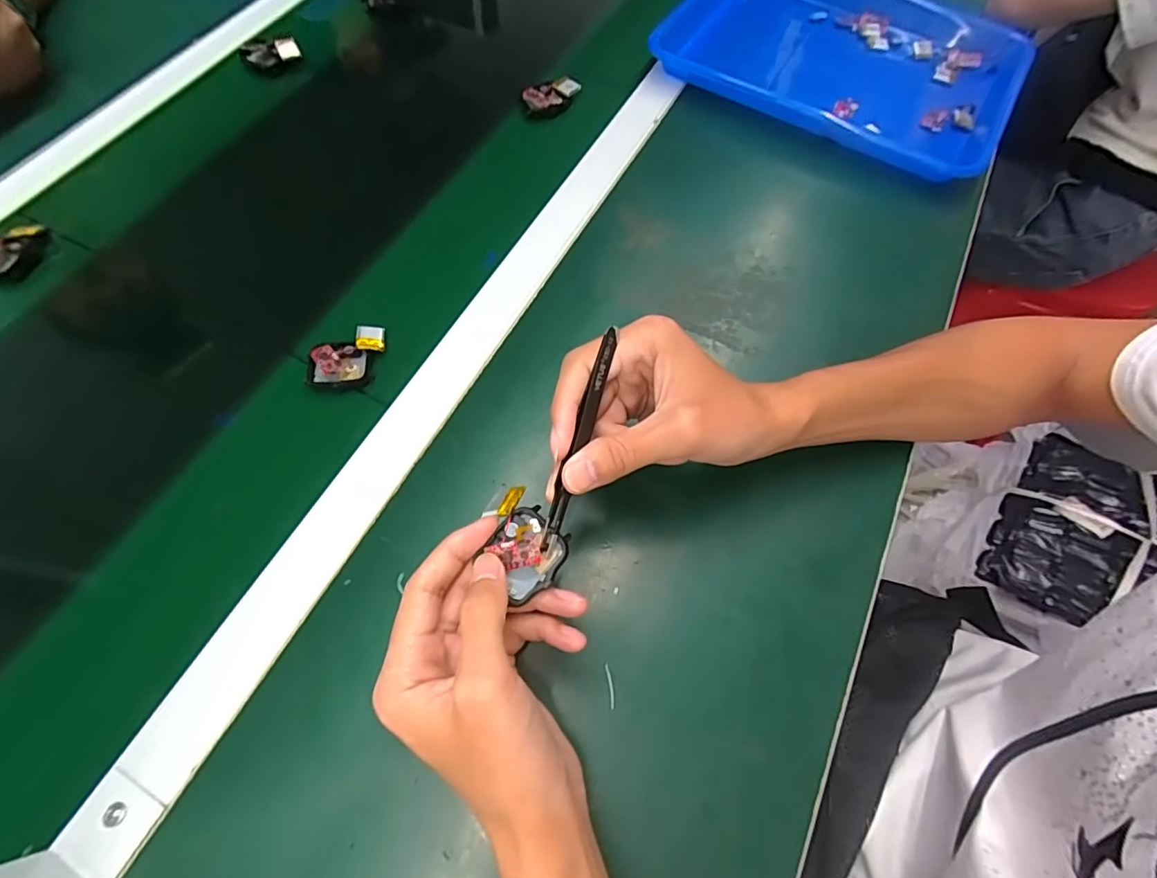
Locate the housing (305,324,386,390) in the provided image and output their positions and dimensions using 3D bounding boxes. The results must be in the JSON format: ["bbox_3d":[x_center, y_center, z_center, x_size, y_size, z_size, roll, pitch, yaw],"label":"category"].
[{"bbox_3d":[-0.170,-0.063,0.379,0.046,0.008,0.052,9,66,3],"label":"housing"}]

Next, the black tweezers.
[{"bbox_3d":[0.000,0.000,0.258,0.008,0.010,0.114,17,92,7],"label":"black tweezers"}]

